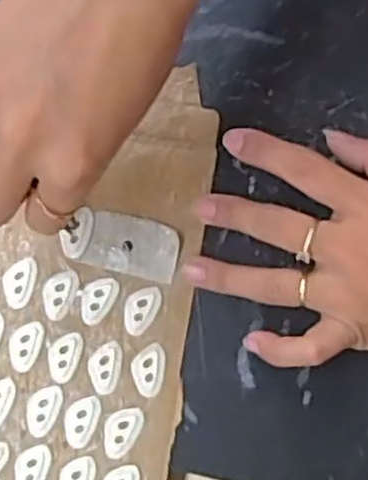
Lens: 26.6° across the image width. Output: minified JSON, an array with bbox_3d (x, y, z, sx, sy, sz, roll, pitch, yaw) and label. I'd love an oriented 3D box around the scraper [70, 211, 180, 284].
[{"bbox_3d":[-0.026,0.003,0.397,0.047,0.004,0.029,13,80,4],"label":"scraper"}]

